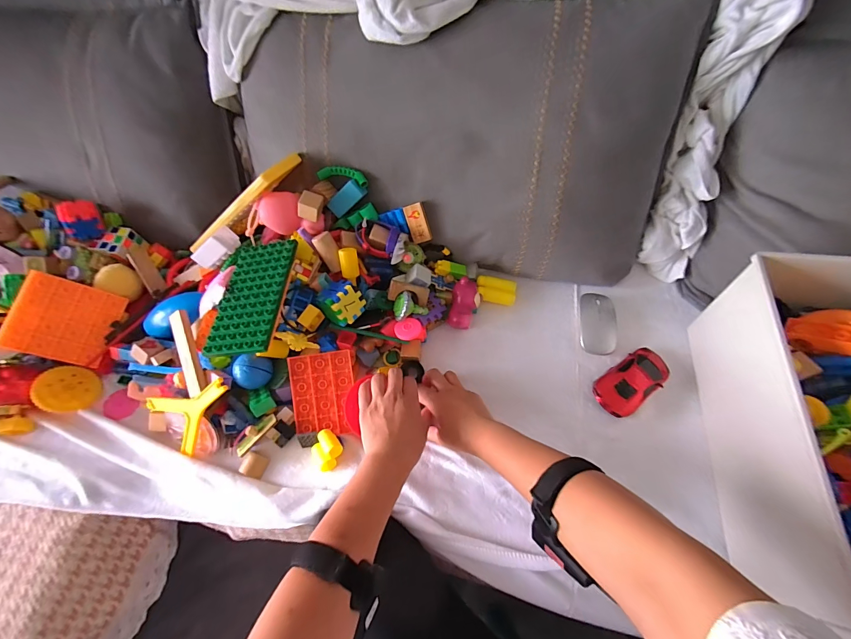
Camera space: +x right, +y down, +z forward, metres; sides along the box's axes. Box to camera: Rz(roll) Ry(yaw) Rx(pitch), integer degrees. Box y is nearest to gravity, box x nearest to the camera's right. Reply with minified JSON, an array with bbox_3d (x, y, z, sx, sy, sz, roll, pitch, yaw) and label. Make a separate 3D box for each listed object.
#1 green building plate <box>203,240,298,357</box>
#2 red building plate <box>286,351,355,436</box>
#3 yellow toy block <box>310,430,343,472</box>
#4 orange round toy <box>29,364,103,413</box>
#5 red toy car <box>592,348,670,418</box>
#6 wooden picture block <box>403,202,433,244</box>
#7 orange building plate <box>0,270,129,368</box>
[{"bbox_3d":[-0.250,-0.035,0.518,0.097,0.014,0.189,-4,58,12],"label":"green building plate"},{"bbox_3d":[-0.156,0.113,0.545,0.094,0.007,0.121,-8,89,-1],"label":"red building plate"},{"bbox_3d":[-0.143,0.188,0.517,0.046,0.032,0.043,40,73,18],"label":"yellow toy block"},{"bbox_3d":[-0.580,0.111,0.579,0.081,0.012,0.072,21,58,-32],"label":"orange round toy"},{"bbox_3d":[0.312,0.091,0.537,0.127,0.027,0.062,-33,68,-12],"label":"red toy car"},{"bbox_3d":[-0.011,-0.155,0.575,0.032,0.061,0.015,-13,21,16],"label":"wooden picture block"},{"bbox_3d":[-0.585,0.003,0.583,0.128,0.010,0.122,22,82,-27],"label":"orange building plate"}]

